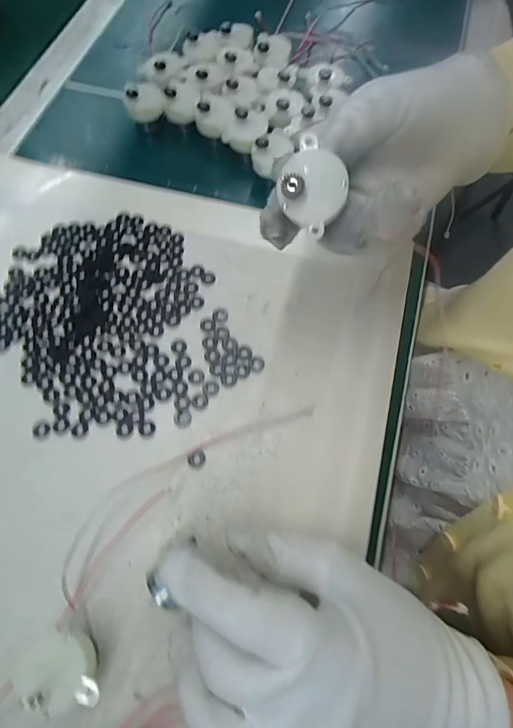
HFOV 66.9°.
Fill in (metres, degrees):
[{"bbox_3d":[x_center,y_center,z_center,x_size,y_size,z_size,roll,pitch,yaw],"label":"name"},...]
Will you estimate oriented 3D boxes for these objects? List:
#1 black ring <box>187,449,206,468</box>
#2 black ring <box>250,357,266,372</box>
[{"bbox_3d":[-0.036,0.056,0.231,0.011,0.004,0.010,0,69,1],"label":"black ring"},{"bbox_3d":[0.001,0.000,0.255,0.009,0.004,0.011,-2,69,0],"label":"black ring"}]

